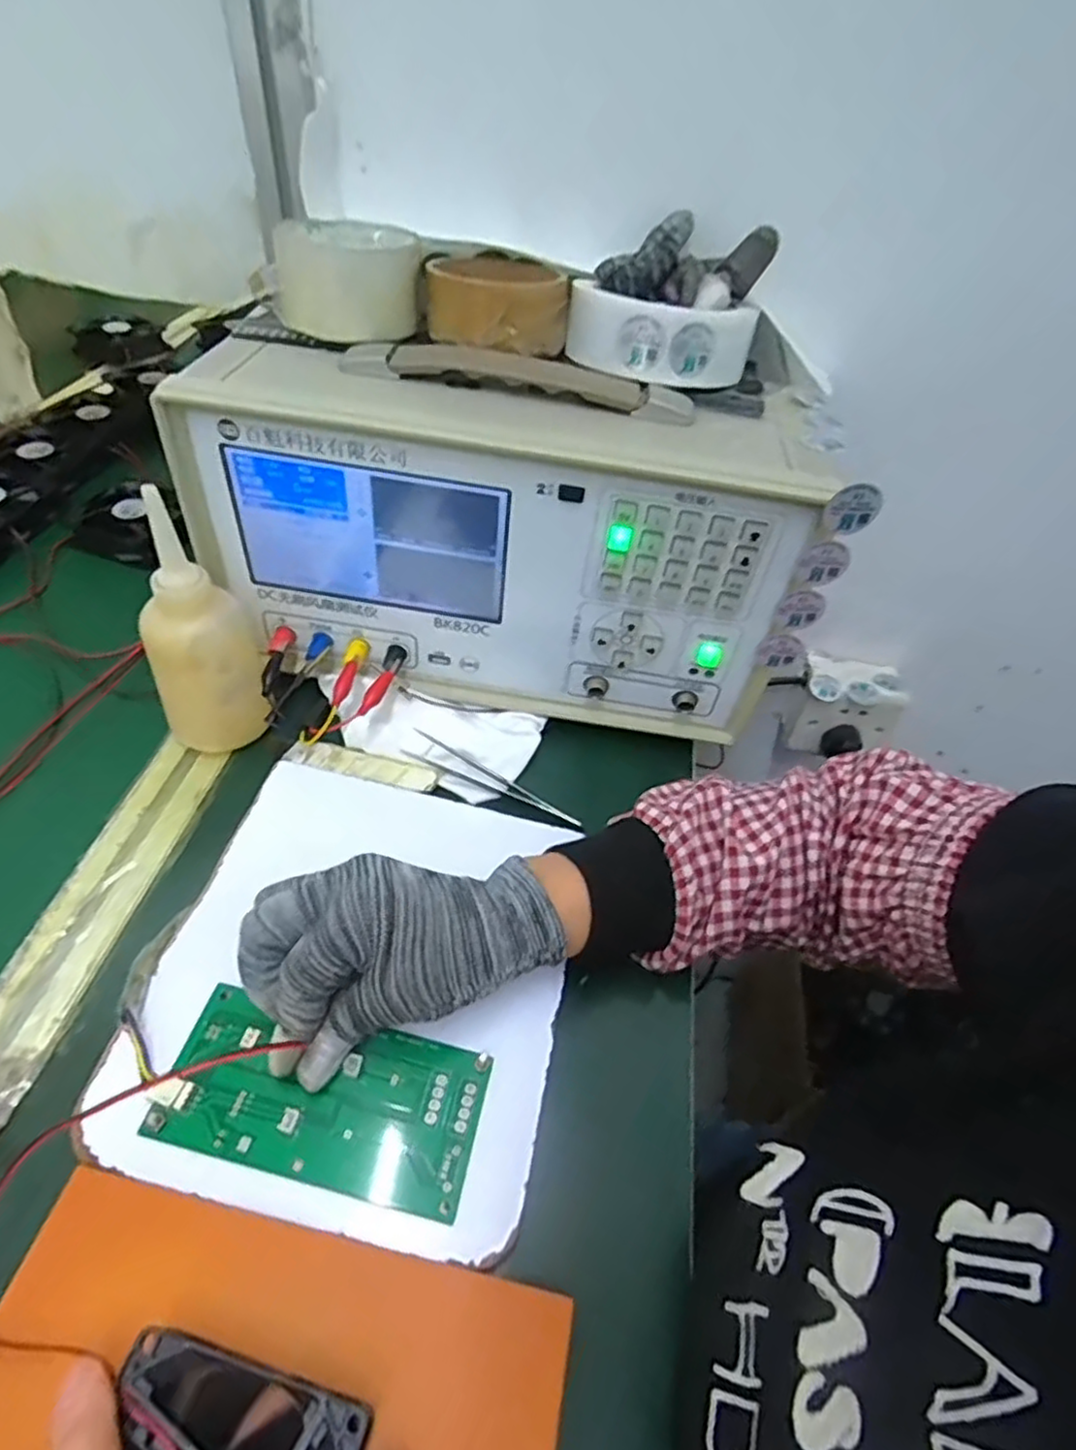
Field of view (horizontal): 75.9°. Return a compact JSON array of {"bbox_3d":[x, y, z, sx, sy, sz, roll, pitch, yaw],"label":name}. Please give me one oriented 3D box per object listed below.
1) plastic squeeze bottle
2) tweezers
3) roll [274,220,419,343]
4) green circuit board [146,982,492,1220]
[{"bbox_3d":[-0.199,-0.057,0.397,0.065,0.133,0.067,-20,53,-22],"label":"plastic squeeze bottle"},{"bbox_3d":[-0.030,0.035,0.432,0.121,0.010,0.017,24,50,16],"label":"tweezers"},{"bbox_3d":[-0.111,-0.261,0.404,0.079,0.046,0.085,-3,48,-9],"label":"roll"},{"bbox_3d":[-0.093,0.161,0.300,0.134,0.007,0.064,13,48,0],"label":"green circuit board"}]

